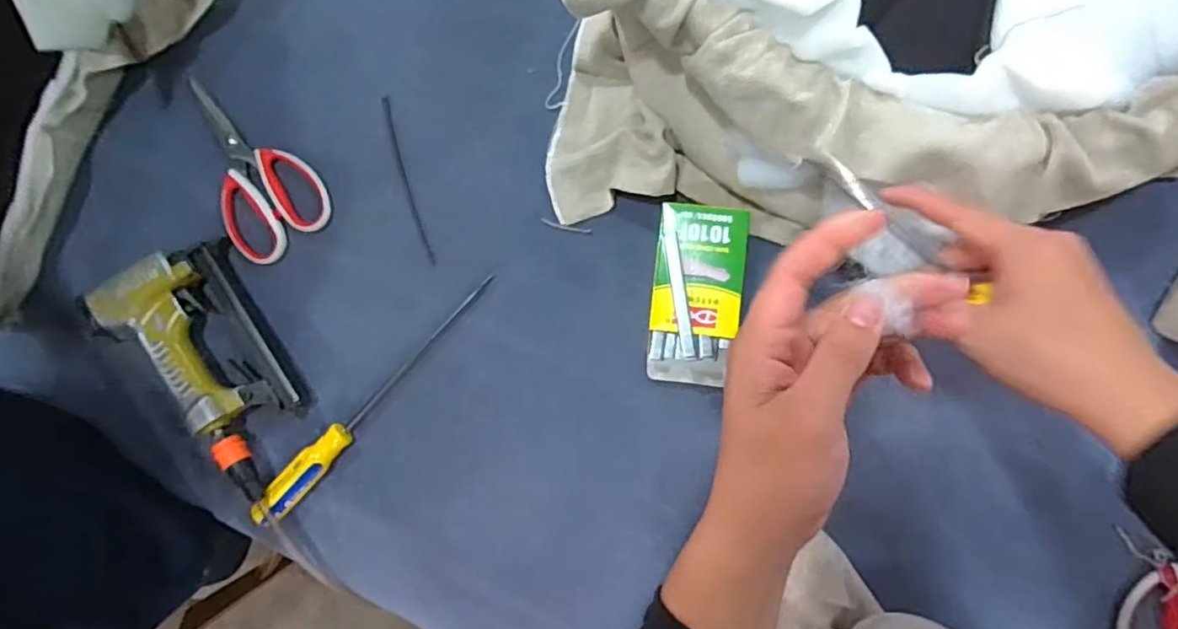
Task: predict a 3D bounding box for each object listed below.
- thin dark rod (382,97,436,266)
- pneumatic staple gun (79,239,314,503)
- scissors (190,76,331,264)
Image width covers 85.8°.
[{"bbox_3d":[-0.171,-0.125,0.596,0.010,0.005,0.164,-17,89,6],"label":"thin dark rod"},{"bbox_3d":[-0.343,0.049,0.584,0.122,0.047,0.233,-33,87,5],"label":"pneumatic staple gun"},{"bbox_3d":[-0.324,-0.142,0.600,0.096,0.015,0.179,-35,87,5],"label":"scissors"}]

